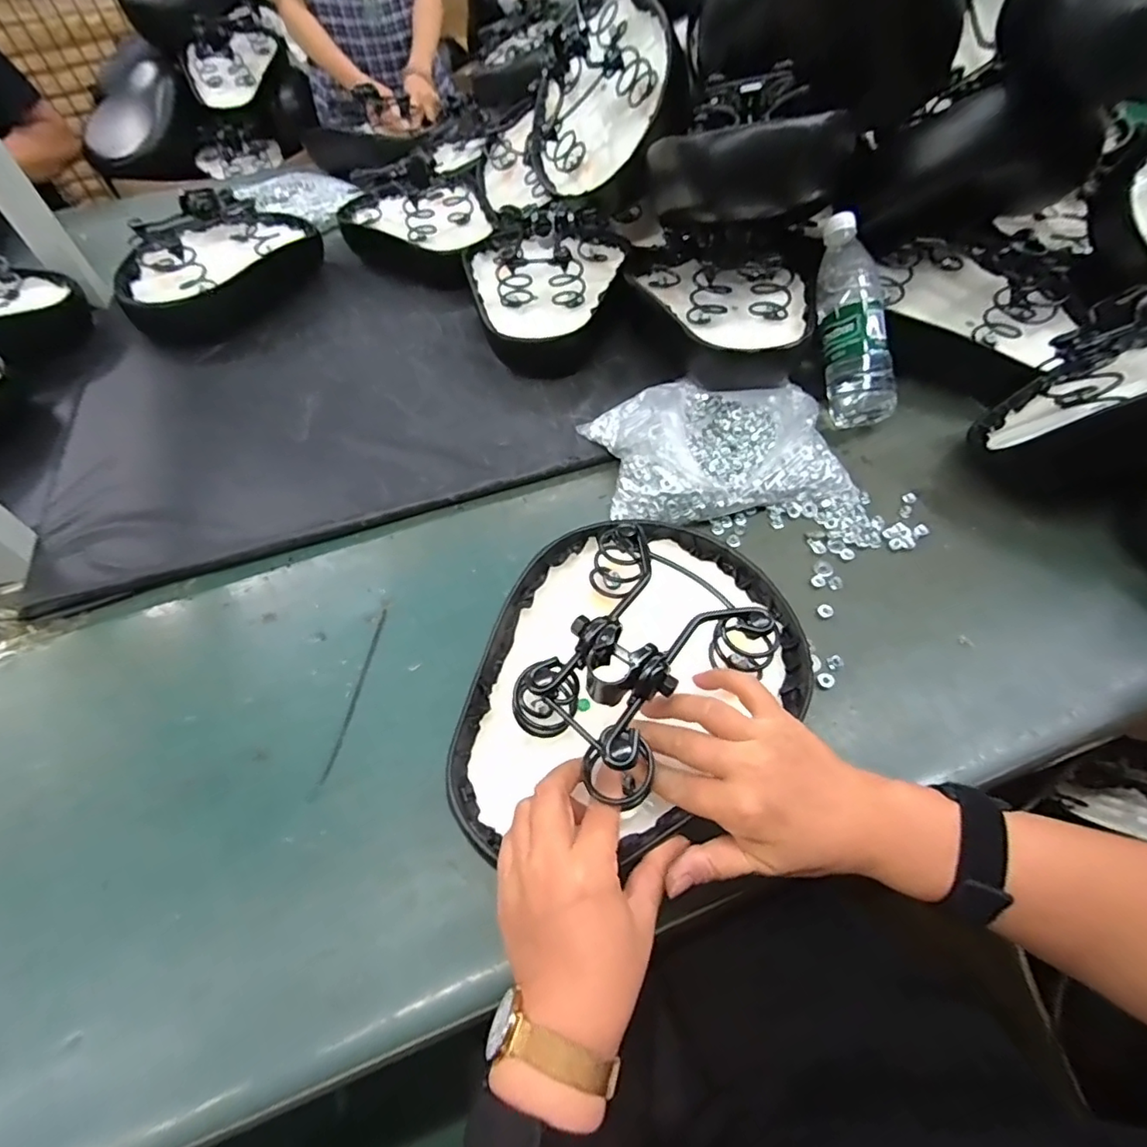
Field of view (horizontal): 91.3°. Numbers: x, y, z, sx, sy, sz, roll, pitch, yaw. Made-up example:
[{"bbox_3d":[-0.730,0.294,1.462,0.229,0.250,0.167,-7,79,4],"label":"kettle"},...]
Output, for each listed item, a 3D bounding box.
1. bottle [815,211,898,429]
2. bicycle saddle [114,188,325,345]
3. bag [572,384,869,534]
[{"bbox_3d":[0.305,-0.282,0.621,0.061,0.057,0.233,-6,86,-2],"label":"bottle"},{"bbox_3d":[-0.519,-0.458,0.805,0.162,0.122,0.285,24,60,19],"label":"bicycle saddle"},{"bbox_3d":[0.152,-0.143,0.581,0.269,0.067,0.177,-2,55,2],"label":"bag"}]

